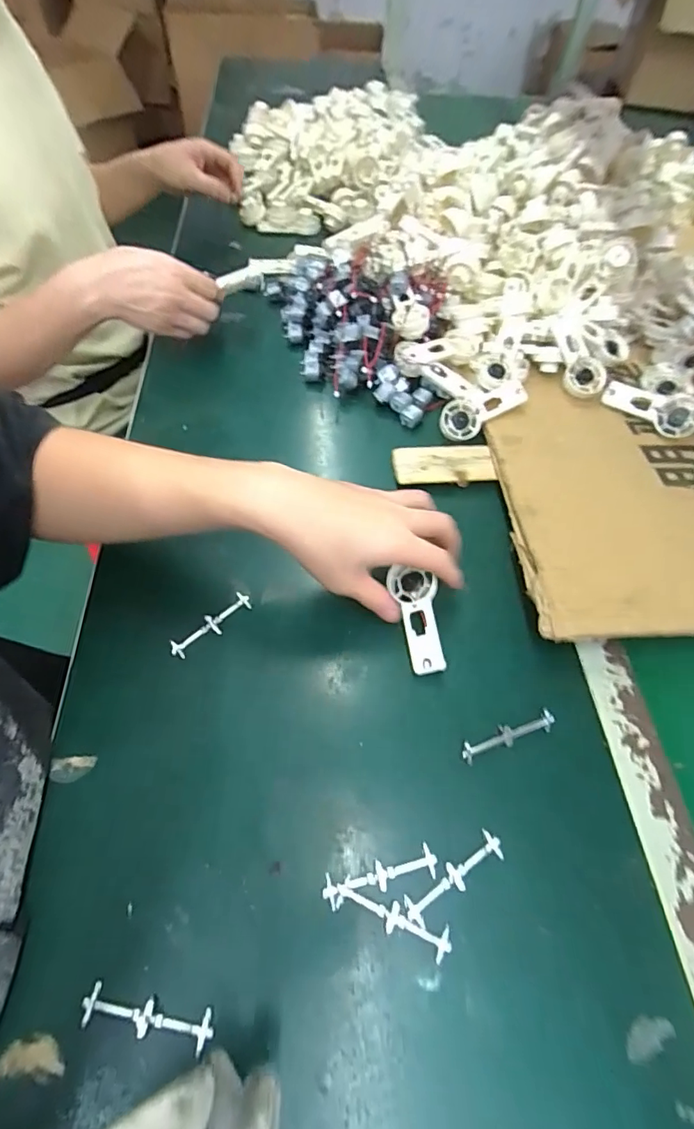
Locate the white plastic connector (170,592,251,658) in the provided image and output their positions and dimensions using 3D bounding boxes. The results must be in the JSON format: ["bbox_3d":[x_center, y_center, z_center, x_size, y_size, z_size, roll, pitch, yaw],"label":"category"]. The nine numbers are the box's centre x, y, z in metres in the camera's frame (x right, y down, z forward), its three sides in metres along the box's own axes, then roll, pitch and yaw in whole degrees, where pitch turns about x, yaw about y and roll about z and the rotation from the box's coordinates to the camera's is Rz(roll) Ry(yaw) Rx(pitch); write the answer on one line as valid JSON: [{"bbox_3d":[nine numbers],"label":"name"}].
[{"bbox_3d":[-0.108,0.048,0.407,0.070,0.009,0.017,-41,65,-19],"label":"white plastic connector"}]

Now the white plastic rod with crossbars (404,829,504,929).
[{"bbox_3d":[0.067,0.194,0.314,0.073,0.005,0.018,-31,62,-15],"label":"white plastic rod with crossbars"}]

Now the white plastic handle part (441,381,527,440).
[{"bbox_3d":[0.136,-0.160,0.520,0.088,0.016,0.039,-33,85,2],"label":"white plastic handle part"}]

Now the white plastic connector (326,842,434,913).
[{"bbox_3d":[0.021,0.192,0.313,0.071,0.004,0.018,-14,59,-5],"label":"white plastic connector"}]

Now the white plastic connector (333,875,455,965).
[{"bbox_3d":[0.027,0.210,0.301,0.071,0.005,0.017,20,62,14],"label":"white plastic connector"}]

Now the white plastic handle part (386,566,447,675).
[{"bbox_3d":[0.058,0.042,0.400,0.033,0.019,0.088,-11,64,-4],"label":"white plastic handle part"}]

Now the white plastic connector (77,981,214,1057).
[{"bbox_3d":[-0.109,0.247,0.276,0.072,0.004,0.018,6,60,7],"label":"white plastic connector"}]

